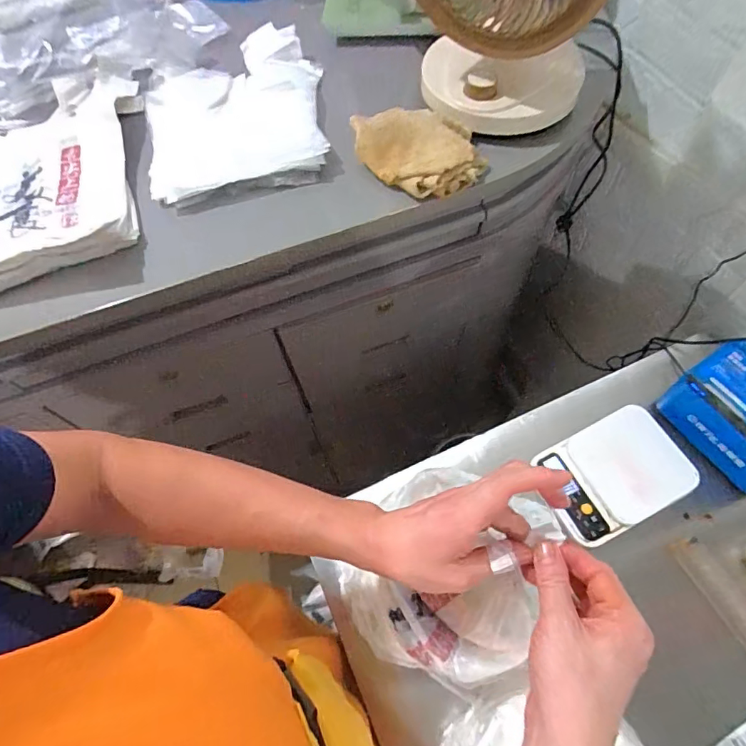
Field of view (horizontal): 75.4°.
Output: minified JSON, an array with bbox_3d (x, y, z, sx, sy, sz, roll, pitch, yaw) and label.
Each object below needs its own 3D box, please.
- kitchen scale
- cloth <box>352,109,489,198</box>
[{"bbox_3d":[0.321,0.133,0.644,0.179,0.026,0.131,-24,64,-8],"label":"kitchen scale"},{"bbox_3d":[0.054,-0.261,0.567,0.156,0.044,0.113,32,70,18],"label":"cloth"}]

